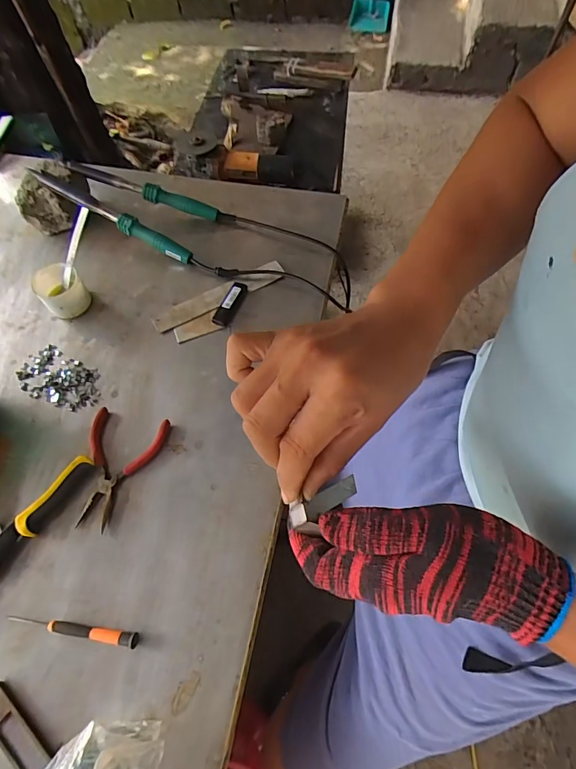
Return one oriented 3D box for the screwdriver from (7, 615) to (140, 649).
[{"bbox_3d":[-0.226,0.258,0.445,0.140,0.009,0.014,5,62,5],"label":"screwdriver"}]

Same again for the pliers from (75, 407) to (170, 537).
[{"bbox_3d":[-0.216,0.102,0.527,0.098,0.012,0.142,9,63,7],"label":"pliers"}]

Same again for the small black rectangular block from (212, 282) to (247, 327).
[{"bbox_3d":[-0.088,-0.125,0.644,0.028,0.016,0.079,18,64,12],"label":"small black rectangular block"}]

